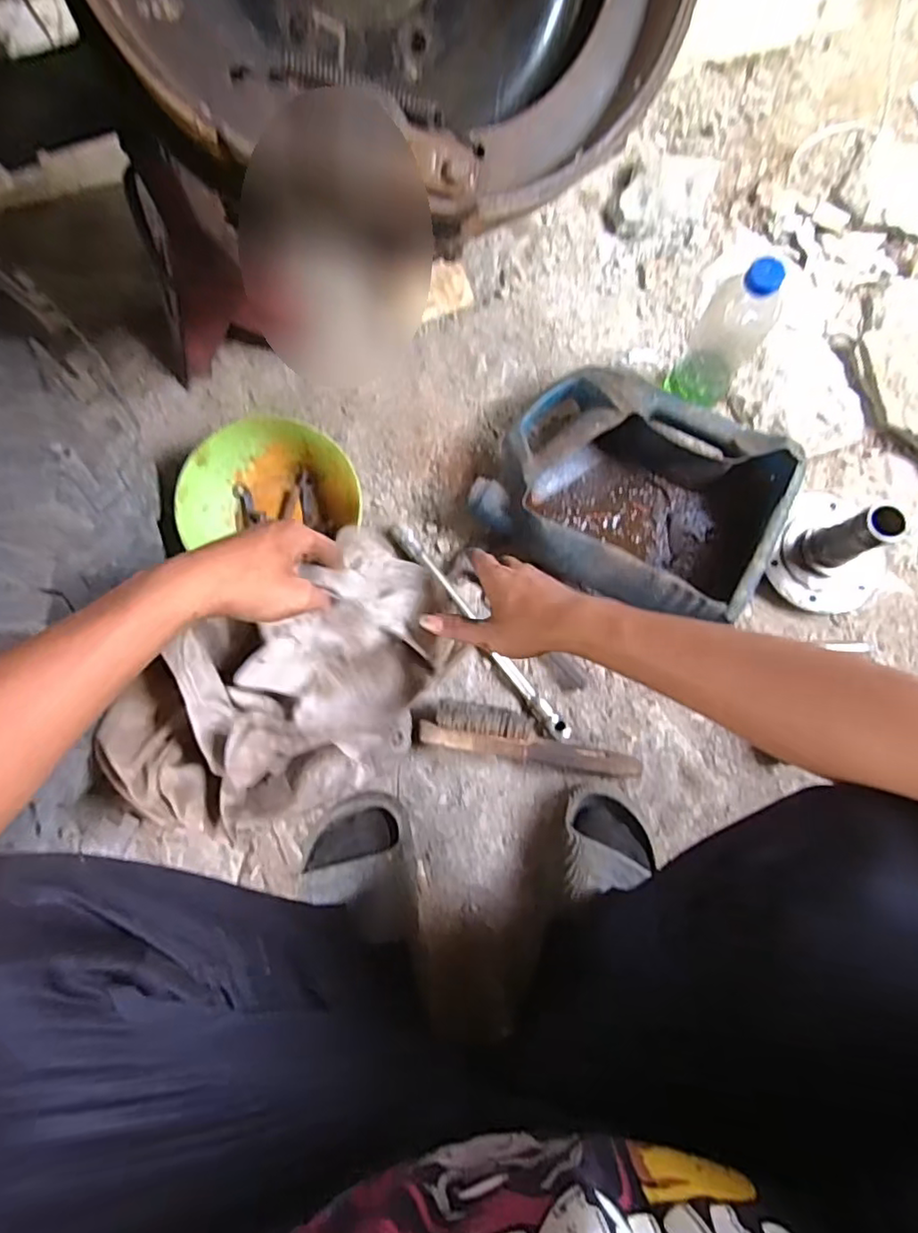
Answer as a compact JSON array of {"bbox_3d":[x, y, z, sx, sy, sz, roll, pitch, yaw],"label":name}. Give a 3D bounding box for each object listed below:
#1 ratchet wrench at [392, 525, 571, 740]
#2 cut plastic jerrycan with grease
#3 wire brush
[{"bbox_3d":[0.023,0.014,0.697,0.022,0.027,0.305,-38,84,-2],"label":"ratchet wrench"},{"bbox_3d":[0.196,-0.140,0.694,0.299,0.091,0.231,27,85,5],"label":"cut plastic jerrycan with grease"},{"bbox_3d":[0.080,0.135,0.678,0.234,0.040,0.054,11,79,3],"label":"wire brush"}]

